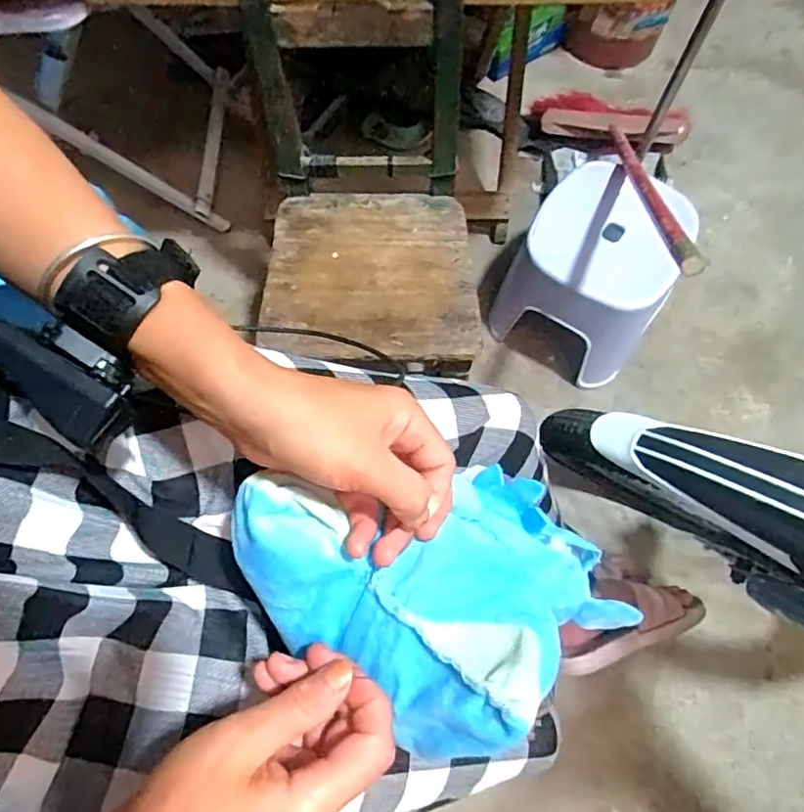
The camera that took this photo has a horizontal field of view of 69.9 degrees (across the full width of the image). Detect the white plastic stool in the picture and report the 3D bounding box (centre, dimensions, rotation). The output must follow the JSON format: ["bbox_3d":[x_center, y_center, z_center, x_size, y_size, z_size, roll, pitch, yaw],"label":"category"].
[{"bbox_3d":[0.310,-0.211,0.970,0.237,0.225,0.229,30,71,12],"label":"white plastic stool"}]

